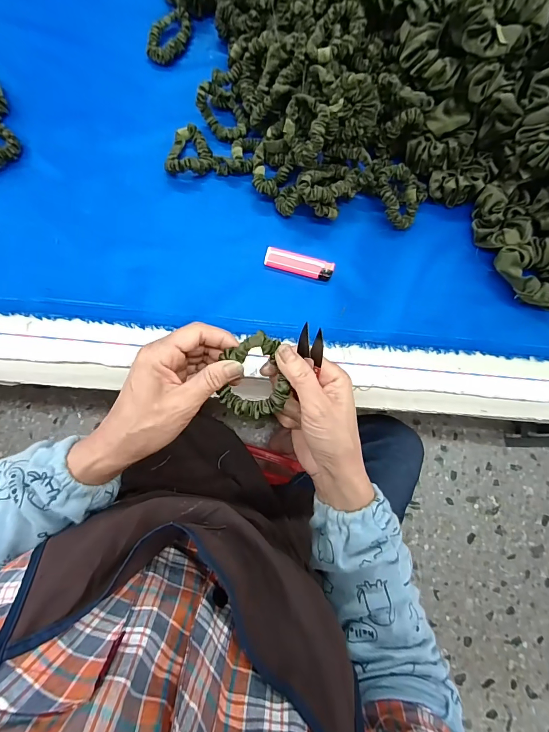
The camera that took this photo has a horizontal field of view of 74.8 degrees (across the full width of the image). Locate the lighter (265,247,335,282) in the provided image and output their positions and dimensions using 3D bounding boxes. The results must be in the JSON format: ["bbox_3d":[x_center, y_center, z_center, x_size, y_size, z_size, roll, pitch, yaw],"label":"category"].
[{"bbox_3d":[0.029,-0.119,0.421,0.079,0.014,0.023,16,76,-2],"label":"lighter"}]

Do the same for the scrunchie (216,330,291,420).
[{"bbox_3d":[-0.014,0.008,0.290,0.052,0.023,0.065,10,81,-3],"label":"scrunchie"}]

